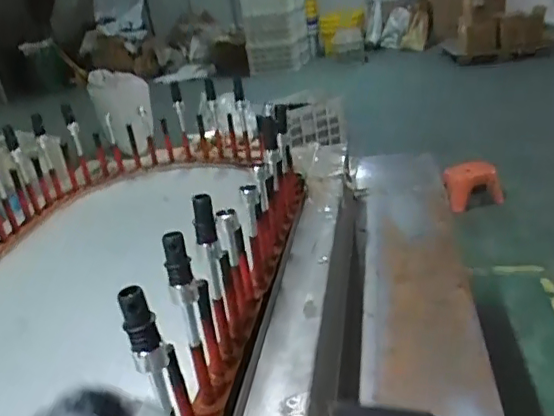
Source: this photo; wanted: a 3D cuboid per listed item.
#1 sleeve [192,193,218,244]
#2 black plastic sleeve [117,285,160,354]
[{"bbox_3d":[-0.098,0.014,0.749,0.026,0.070,0.026,-8,14,-3],"label":"sleeve"},{"bbox_3d":[-0.134,0.109,0.541,0.029,0.065,0.024,-18,11,-18],"label":"black plastic sleeve"}]

